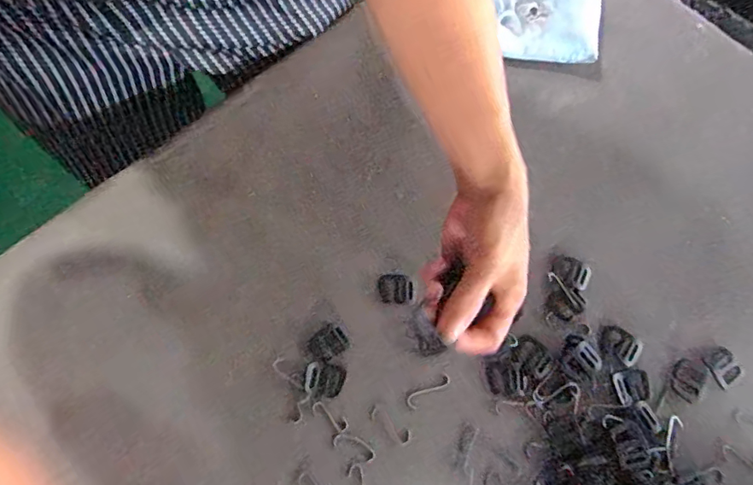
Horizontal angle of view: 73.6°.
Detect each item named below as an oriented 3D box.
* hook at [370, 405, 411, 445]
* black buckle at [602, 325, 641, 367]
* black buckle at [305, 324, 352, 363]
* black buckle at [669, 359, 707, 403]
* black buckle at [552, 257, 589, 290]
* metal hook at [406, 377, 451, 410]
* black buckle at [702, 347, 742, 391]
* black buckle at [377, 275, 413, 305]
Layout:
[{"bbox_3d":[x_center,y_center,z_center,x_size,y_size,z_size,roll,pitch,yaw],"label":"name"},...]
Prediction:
[{"bbox_3d":[0.010,0.143,0.394,0.036,0.004,0.012,38,71,12],"label":"hook"},{"bbox_3d":[0.205,0.085,0.421,0.023,0.004,0.034,-42,77,-15],"label":"black buckle"},{"bbox_3d":[-0.040,0.083,0.414,0.032,0.004,0.026,-32,74,-13],"label":"black buckle"},{"bbox_3d":[0.257,0.115,0.416,0.026,0.004,0.032,32,72,9],"label":"black buckle"},{"bbox_3d":[0.171,0.025,0.441,0.034,0.005,0.027,35,72,10],"label":"black buckle"},{"bbox_3d":[0.042,0.120,0.405,0.039,0.004,0.011,-30,72,-13],"label":"metal hook"},{"bbox_3d":[0.287,0.103,0.418,0.025,0.004,0.029,-25,73,-11],"label":"black buckle"},{"bbox_3d":[0.017,0.040,0.432,0.029,0.005,0.026,0,70,-3],"label":"black buckle"}]

